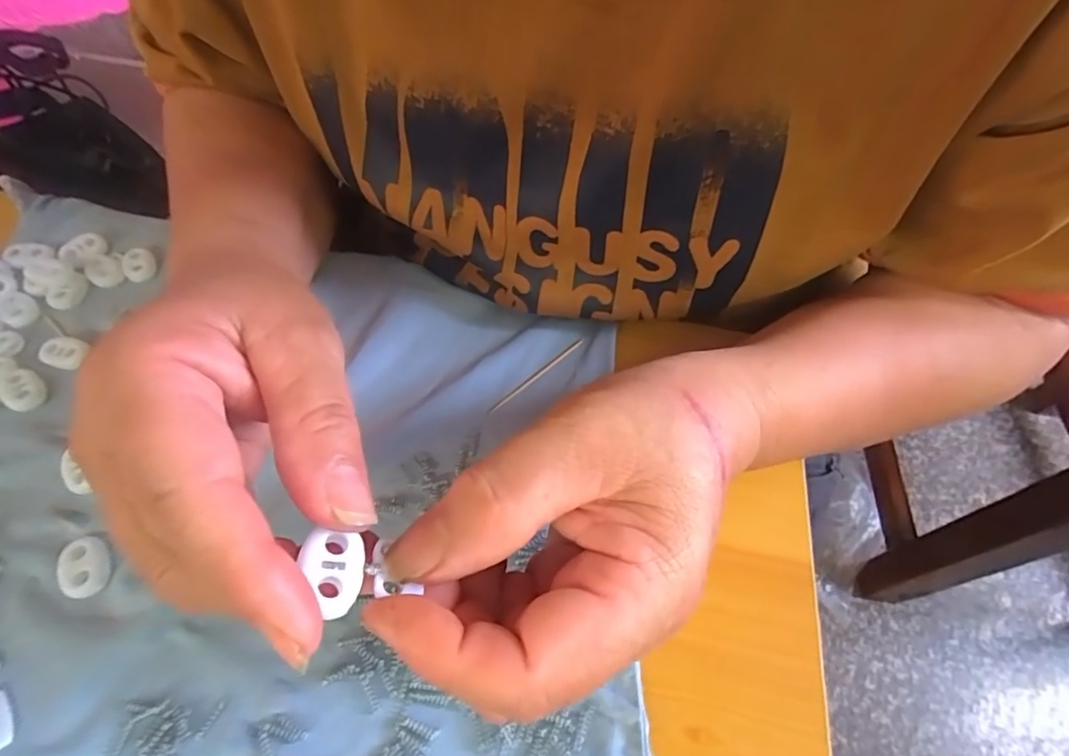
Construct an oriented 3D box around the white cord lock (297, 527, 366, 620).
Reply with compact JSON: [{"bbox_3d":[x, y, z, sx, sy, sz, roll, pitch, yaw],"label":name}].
[{"bbox_3d":[-0.048,0.046,0.128,0.014,0.006,0.019,14,52,-29],"label":"white cord lock"}]

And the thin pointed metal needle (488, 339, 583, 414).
[{"bbox_3d":[0.002,-0.002,0.261,0.061,0.004,0.004,-36,65,-26],"label":"thin pointed metal needle"}]

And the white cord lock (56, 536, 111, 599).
[{"bbox_3d":[-0.166,0.070,0.198,0.015,0.005,0.022,-25,61,-21],"label":"white cord lock"}]

